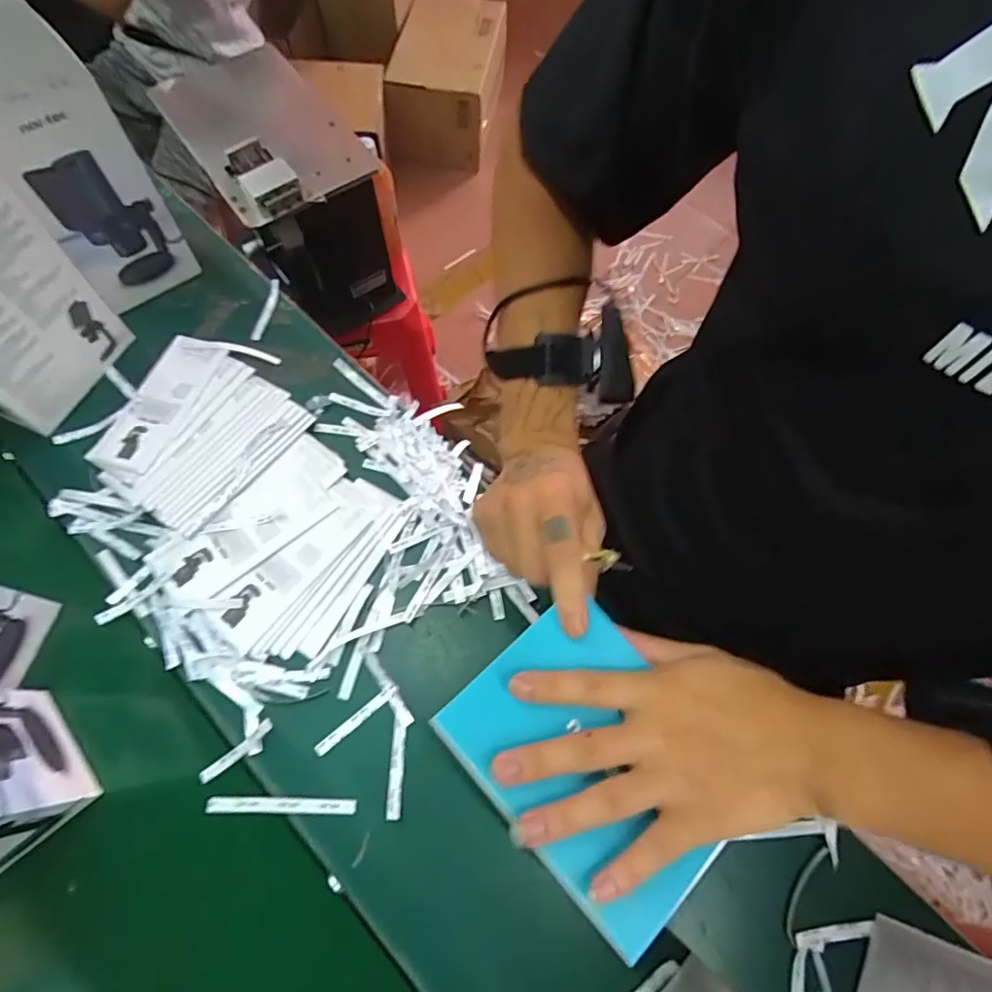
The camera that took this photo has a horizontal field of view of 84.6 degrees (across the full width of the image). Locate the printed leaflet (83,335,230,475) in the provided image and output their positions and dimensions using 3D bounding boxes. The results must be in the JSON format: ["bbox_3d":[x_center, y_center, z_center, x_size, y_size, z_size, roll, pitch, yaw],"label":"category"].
[{"bbox_3d":[-0.384,-0.105,0.619,0.076,0.007,0.171,18,66,11],"label":"printed leaflet"}]

